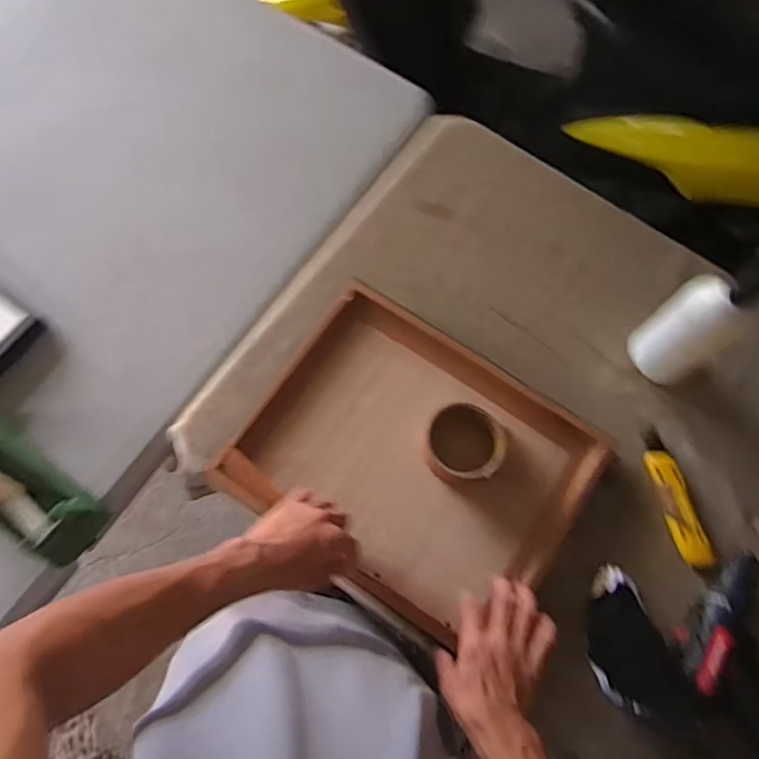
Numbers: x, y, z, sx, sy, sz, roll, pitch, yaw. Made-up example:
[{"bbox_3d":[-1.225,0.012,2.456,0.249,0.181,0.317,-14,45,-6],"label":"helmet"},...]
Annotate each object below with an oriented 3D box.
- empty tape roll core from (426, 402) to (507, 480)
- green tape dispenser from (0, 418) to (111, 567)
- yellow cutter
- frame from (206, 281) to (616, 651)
[{"bbox_3d":[0.097,0.070,0.674,0.083,0.053,0.092,10,71,0],"label":"empty tape roll core"},{"bbox_3d":[-0.402,0.103,0.649,0.205,0.132,0.083,37,72,12],"label":"green tape dispenser"},{"bbox_3d":[0.339,0.134,0.694,0.031,0.018,0.159,-11,72,-7],"label":"yellow cutter"},{"bbox_3d":[0.043,0.090,0.687,0.361,0.030,0.297,31,71,10],"label":"frame"}]

